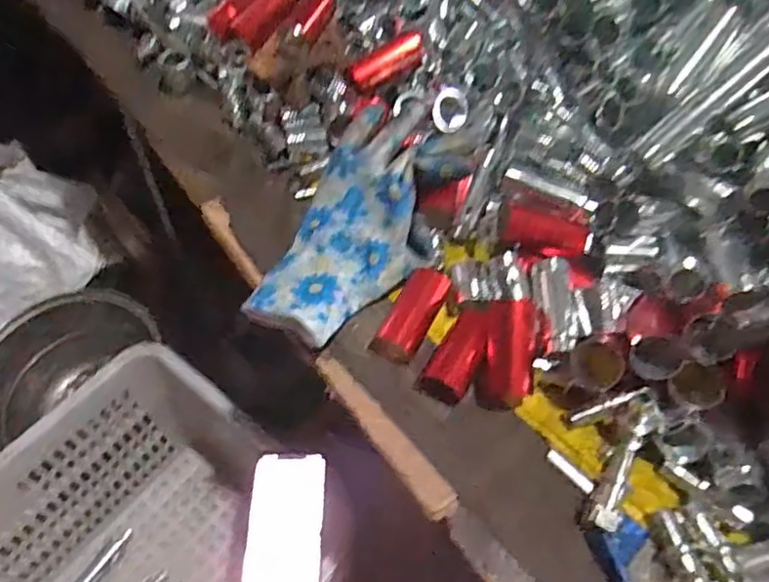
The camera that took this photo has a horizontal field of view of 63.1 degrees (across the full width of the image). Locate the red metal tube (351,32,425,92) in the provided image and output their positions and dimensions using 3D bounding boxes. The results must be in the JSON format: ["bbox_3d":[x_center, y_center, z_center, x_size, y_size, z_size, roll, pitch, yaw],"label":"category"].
[{"bbox_3d":[0.004,-0.193,0.525,0.069,0.025,0.018,-31,60,-4],"label":"red metal tube"}]

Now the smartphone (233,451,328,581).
[{"bbox_3d":[-0.102,0.241,0.627,0.081,0.007,0.157,4,62,0],"label":"smartphone"}]

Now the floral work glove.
[{"bbox_3d":[-0.018,-0.050,0.445,0.090,0.037,0.186,20,75,13],"label":"floral work glove"}]

